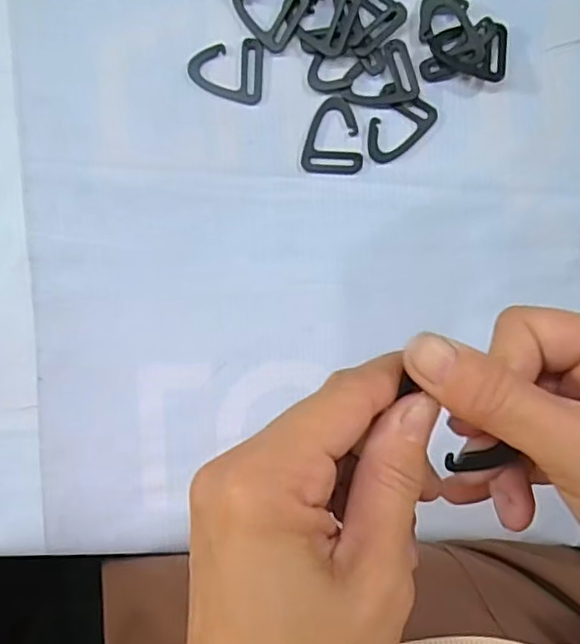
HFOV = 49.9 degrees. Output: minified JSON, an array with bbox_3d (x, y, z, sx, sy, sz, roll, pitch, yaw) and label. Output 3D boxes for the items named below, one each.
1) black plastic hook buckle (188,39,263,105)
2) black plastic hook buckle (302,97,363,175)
[{"bbox_3d":[-0.038,-0.149,0.369,0.043,0.004,0.036,3,98,1],"label":"black plastic hook buckle"},{"bbox_3d":[0.026,-0.111,0.373,0.036,0.004,0.044,3,98,1],"label":"black plastic hook buckle"}]

